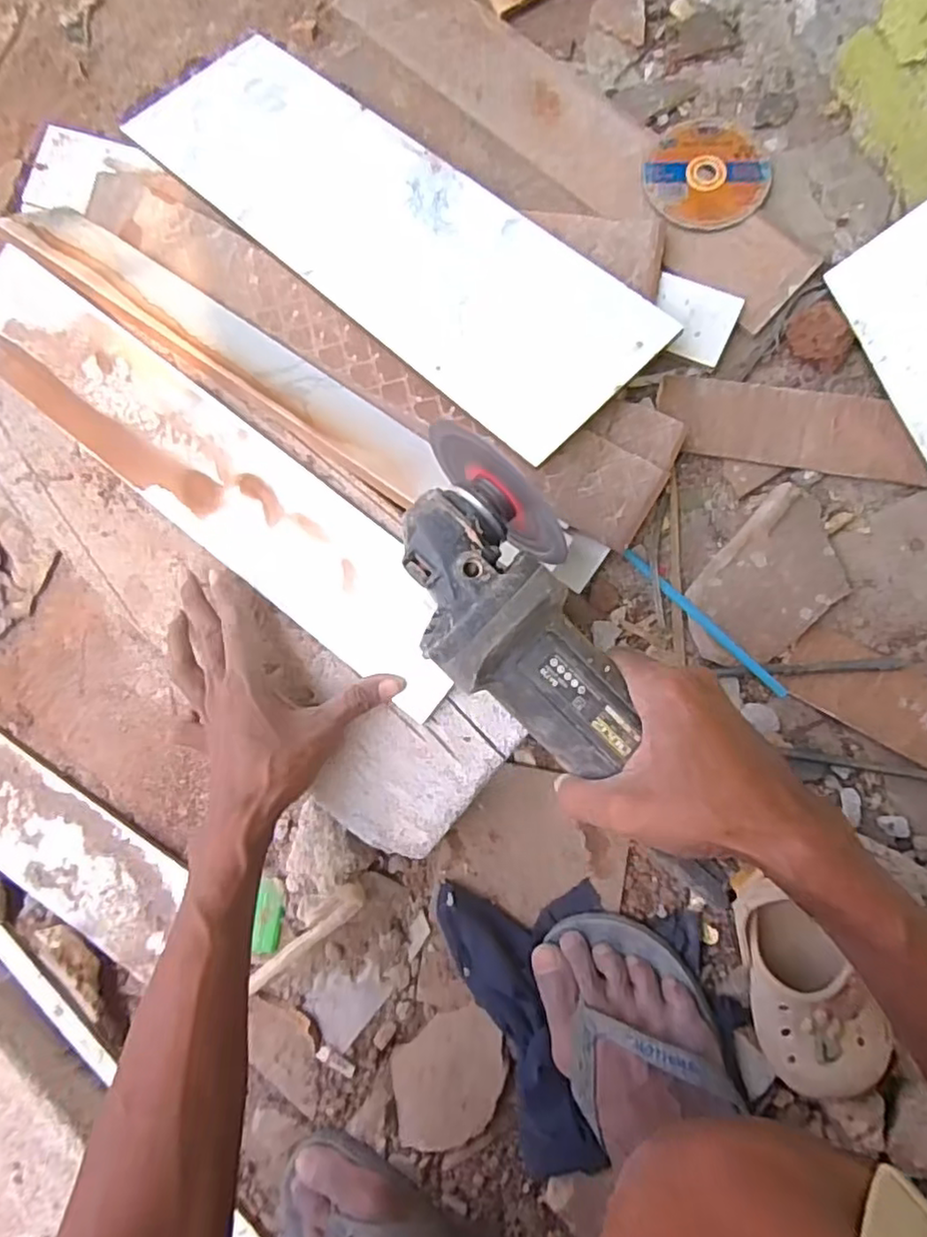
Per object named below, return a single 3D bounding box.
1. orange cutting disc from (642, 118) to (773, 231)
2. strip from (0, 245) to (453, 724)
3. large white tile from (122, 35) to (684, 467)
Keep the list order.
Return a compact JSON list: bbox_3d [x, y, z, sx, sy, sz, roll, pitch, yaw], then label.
[{"bbox_3d":[0.200,-0.366,0.547,0.099,0.004,0.093,-1,82,7],"label":"orange cutting disc"},{"bbox_3d":[-0.188,-0.112,0.490,0.470,0.010,0.092,39,93,8],"label":"strip"},{"bbox_3d":[-0.067,-0.323,0.538,0.484,0.007,0.156,43,80,14],"label":"large white tile"}]

